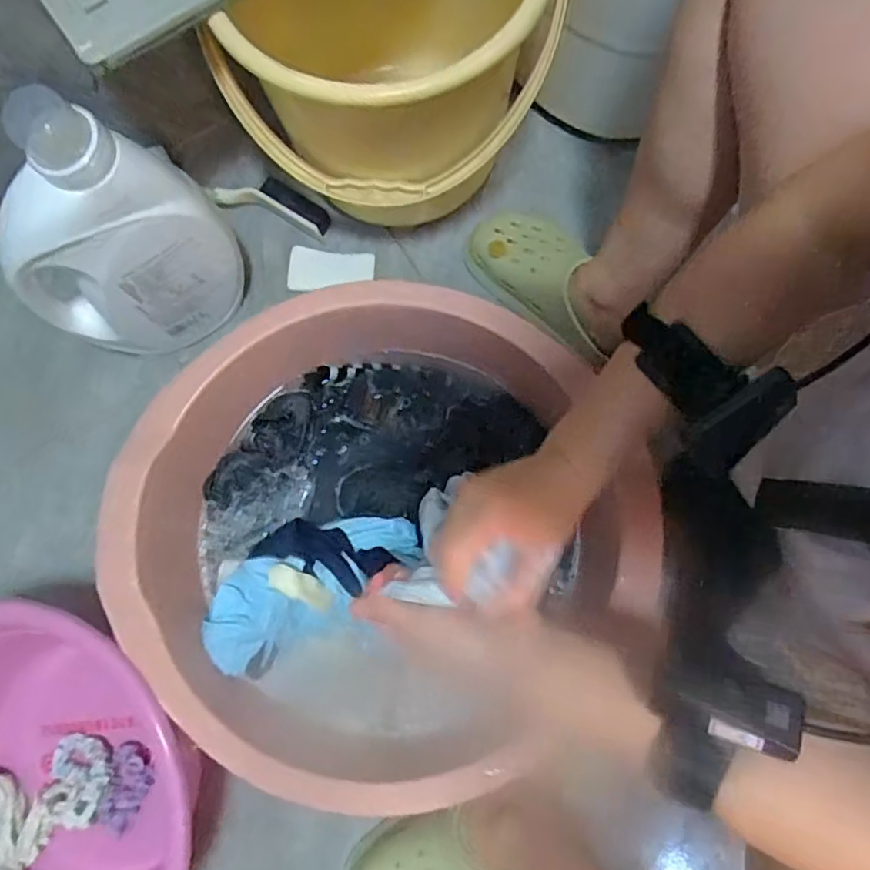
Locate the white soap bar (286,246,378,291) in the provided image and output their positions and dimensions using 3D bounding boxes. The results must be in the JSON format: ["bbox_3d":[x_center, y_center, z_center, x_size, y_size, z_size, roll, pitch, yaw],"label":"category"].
[{"bbox_3d":[-0.127,-0.202,0.752,0.103,0.024,0.050,4,78,2],"label":"white soap bar"}]

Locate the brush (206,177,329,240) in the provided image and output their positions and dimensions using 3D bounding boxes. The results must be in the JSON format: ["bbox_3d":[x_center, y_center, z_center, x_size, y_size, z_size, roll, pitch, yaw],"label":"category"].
[{"bbox_3d":[-0.200,-0.289,0.755,0.150,0.030,0.046,22,79,6],"label":"brush"}]

